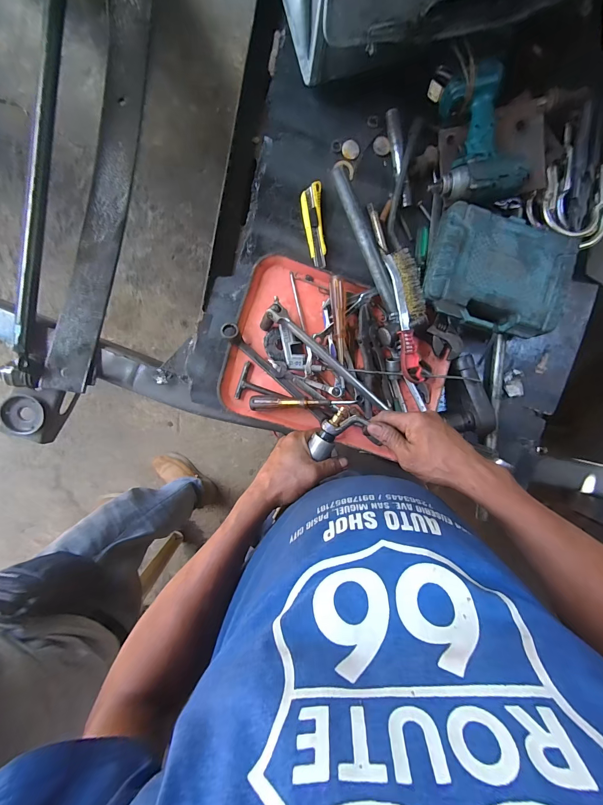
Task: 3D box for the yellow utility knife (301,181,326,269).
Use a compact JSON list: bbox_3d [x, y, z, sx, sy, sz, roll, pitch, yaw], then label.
[{"bbox_3d":[0.023,-0.325,0.597,0.037,0.010,0.145,-5,98,-1],"label":"yellow utility knife"}]

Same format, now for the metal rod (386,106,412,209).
[{"bbox_3d":[0.181,-0.452,0.604,0.022,0.025,0.160,-13,98,0],"label":"metal rod"}]

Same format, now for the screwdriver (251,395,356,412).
[{"bbox_3d":[0.000,0.002,0.566,0.180,0.032,0.025,-2,98,-2],"label":"screwdriver"}]

